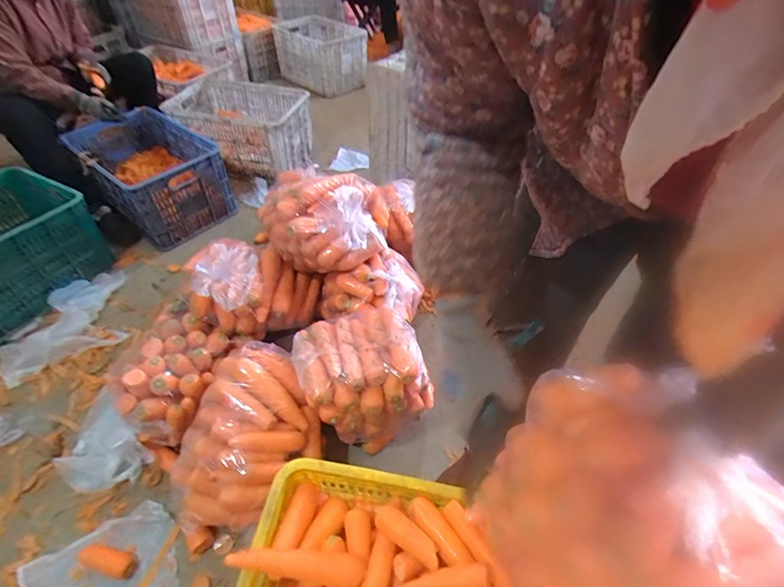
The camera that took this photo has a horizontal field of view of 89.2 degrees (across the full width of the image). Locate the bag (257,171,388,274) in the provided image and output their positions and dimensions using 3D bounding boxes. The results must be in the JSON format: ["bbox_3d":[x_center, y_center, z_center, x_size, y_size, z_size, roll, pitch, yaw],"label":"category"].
[{"bbox_3d":[-0.177,-0.177,1.017,0.287,0.201,0.255,-13,49,-13],"label":"bag"}]

